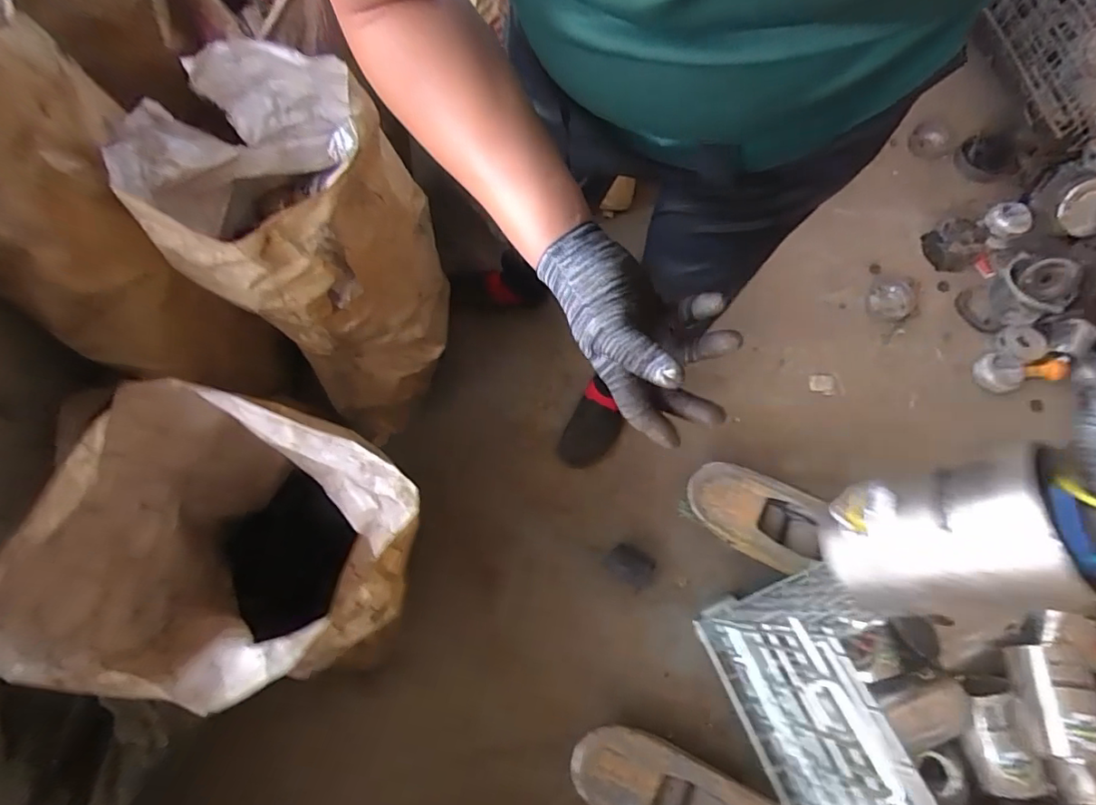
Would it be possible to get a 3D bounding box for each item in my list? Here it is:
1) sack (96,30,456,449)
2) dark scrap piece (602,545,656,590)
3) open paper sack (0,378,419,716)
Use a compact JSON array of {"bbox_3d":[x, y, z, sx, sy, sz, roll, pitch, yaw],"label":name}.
[{"bbox_3d":[-0.413,-0.275,0.978,0.459,0.539,0.330,37,74,12],"label":"sack"},{"bbox_3d":[0.169,0.340,1.172,0.104,0.093,0.076,30,73,10],"label":"dark scrap piece"},{"bbox_3d":[-0.355,0.208,0.768,0.386,0.470,0.314,8,70,2],"label":"open paper sack"}]

